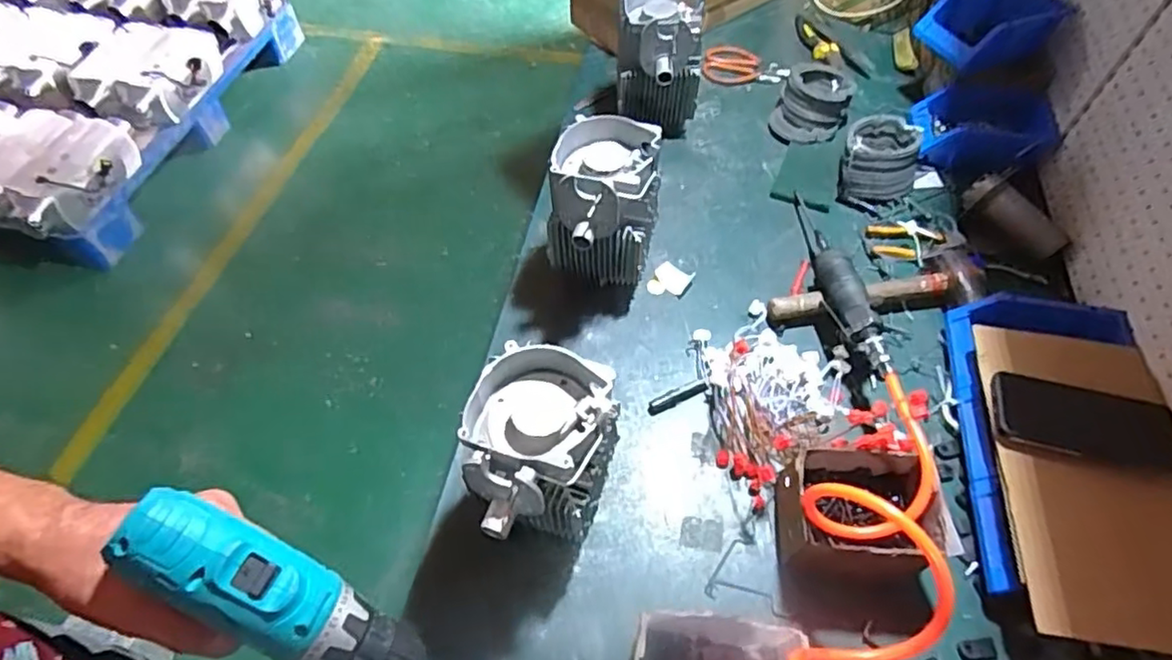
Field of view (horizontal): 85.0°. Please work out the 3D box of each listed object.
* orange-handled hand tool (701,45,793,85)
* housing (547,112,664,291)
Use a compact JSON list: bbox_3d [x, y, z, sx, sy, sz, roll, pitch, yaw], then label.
[{"bbox_3d":[0.284,-0.478,1.153,0.143,0.018,0.103,3,56,3],"label":"orange-handled hand tool"},{"bbox_3d":[0.019,-0.135,0.809,0.129,0.208,0.150,3,56,3],"label":"housing"}]

